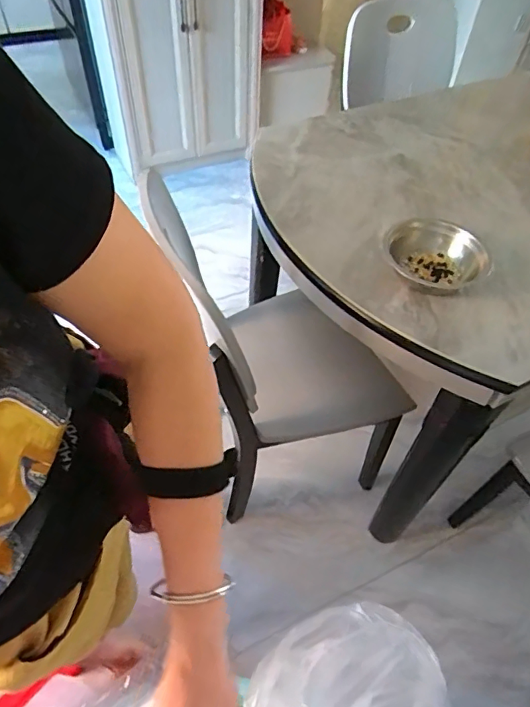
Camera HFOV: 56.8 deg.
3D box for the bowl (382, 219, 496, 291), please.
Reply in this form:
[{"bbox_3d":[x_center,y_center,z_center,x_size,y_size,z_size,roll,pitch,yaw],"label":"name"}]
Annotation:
[{"bbox_3d":[0.300,-0.171,0.876,0.167,0.060,0.164,1,51,-2],"label":"bowl"}]

